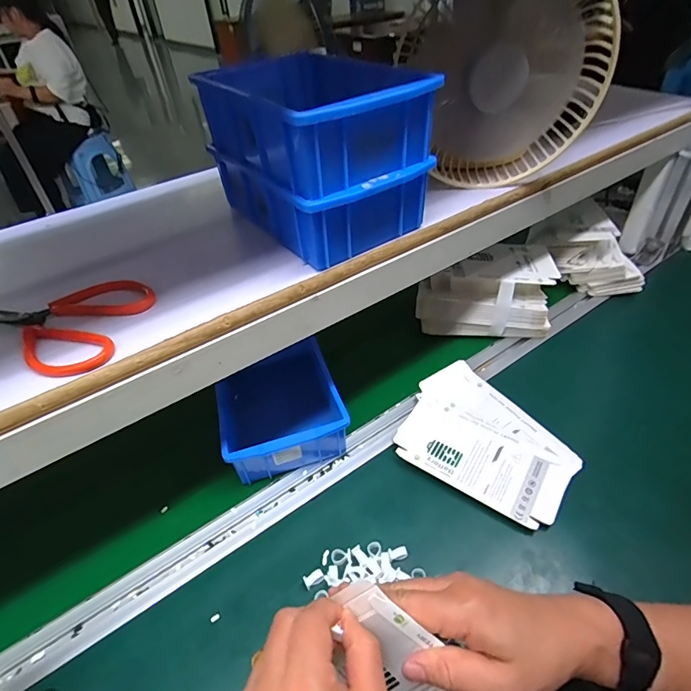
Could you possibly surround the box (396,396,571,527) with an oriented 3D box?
[{"bbox_3d":[0.145,0.120,0.476,0.174,0.010,0.093,23,49,28],"label":"box"}]

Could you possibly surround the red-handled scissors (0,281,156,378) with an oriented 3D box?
[{"bbox_3d":[-0.215,-0.018,0.325,0.115,0.014,0.092,5,43,12],"label":"red-handled scissors"}]

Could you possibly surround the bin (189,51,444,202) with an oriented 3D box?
[{"bbox_3d":[-0.029,-0.195,0.371,0.128,0.058,0.181,-32,48,-26],"label":"bin"}]

